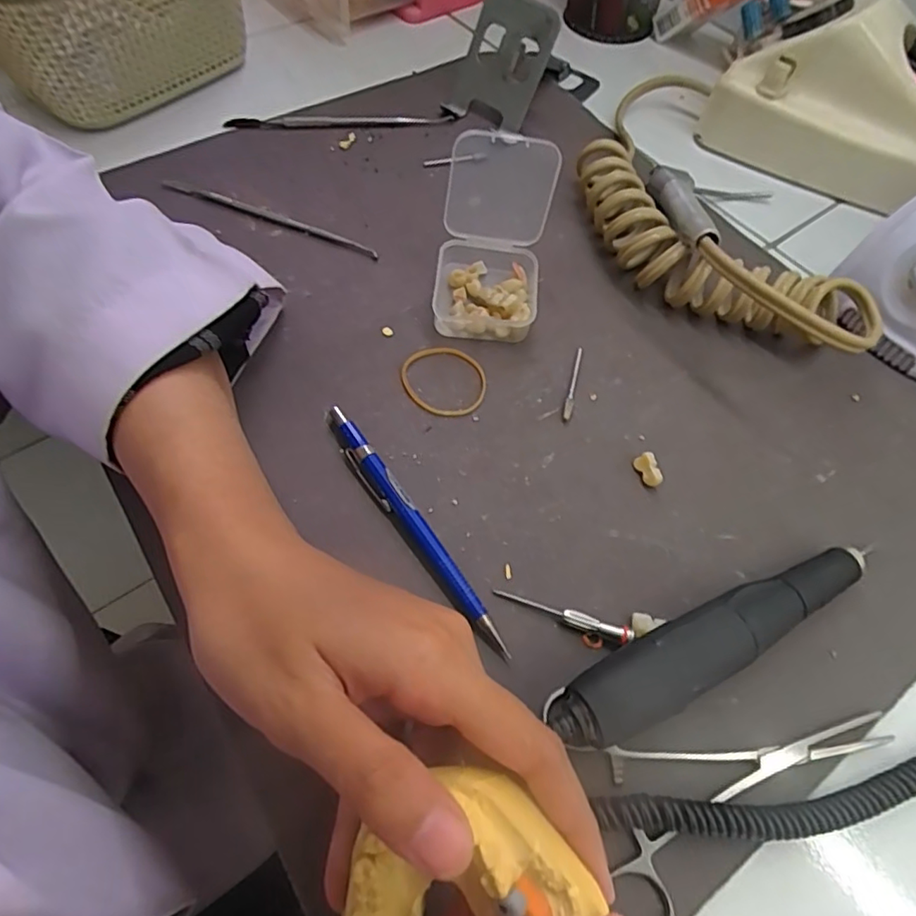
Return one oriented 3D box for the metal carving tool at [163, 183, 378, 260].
[{"bbox_3d":[-0.114,-0.147,0.344,0.143,0.007,0.010,20,61,8],"label":"metal carving tool"}]

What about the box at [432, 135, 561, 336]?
[{"bbox_3d":[0.018,-0.115,0.295,0.055,0.073,0.073,9,60,2],"label":"box"}]

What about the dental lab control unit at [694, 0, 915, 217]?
[{"bbox_3d":[0.259,-0.236,0.370,0.161,0.087,0.073,32,64,14],"label":"dental lab control unit"}]

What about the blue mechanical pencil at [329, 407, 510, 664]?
[{"bbox_3d":[-0.022,0.029,0.253,0.012,0.010,0.135,-30,66,-19],"label":"blue mechanical pencil"}]

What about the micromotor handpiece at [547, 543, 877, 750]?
[{"bbox_3d":[0.106,0.072,0.227,0.156,0.026,0.026,-23,64,-15],"label":"micromotor handpiece"}]

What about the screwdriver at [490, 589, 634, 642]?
[{"bbox_3d":[0.044,0.066,0.238,0.058,0.007,0.006,18,61,7],"label":"screwdriver"}]

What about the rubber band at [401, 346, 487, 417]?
[{"bbox_3d":[-0.006,-0.042,0.294,0.041,0.004,0.046,-37,69,-21],"label":"rubber band"}]

